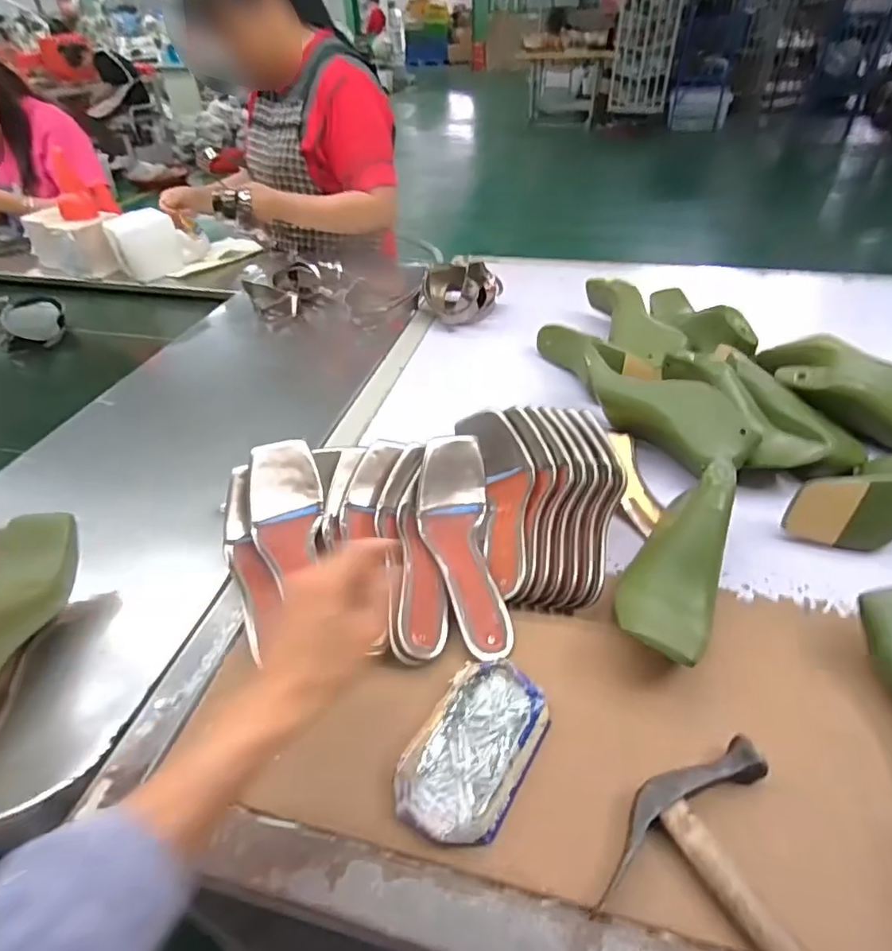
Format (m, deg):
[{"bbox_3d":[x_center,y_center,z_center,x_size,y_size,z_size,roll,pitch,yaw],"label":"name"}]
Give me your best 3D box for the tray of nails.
[{"bbox_3d":[0.023,0.202,0.414,0.078,0.029,0.137,18,44,26],"label":"tray of nails"}]

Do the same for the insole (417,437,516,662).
[{"bbox_3d":[0.019,0.065,0.547,0.083,0.050,0.237,-8,53,-4],"label":"insole"}]

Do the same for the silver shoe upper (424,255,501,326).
[{"bbox_3d":[0.023,-0.326,0.979,0.140,0.109,0.120,5,41,8],"label":"silver shoe upper"}]

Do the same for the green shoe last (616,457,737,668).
[{"bbox_3d":[0.211,0.078,0.504,0.075,0.087,0.220,17,44,21],"label":"green shoe last"}]

